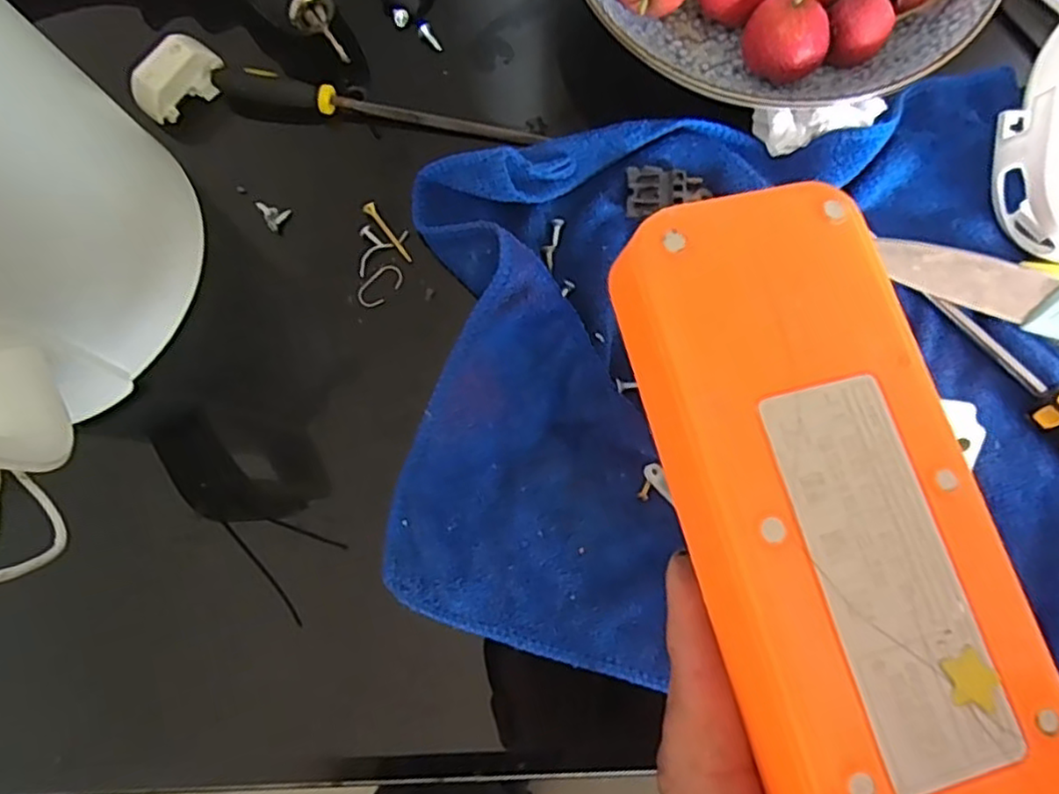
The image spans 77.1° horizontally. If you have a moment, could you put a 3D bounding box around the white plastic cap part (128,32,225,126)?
[{"bbox_3d":[-0.151,-0.137,0.283,0.020,0.015,0.037,33,81,6],"label":"white plastic cap part"}]

